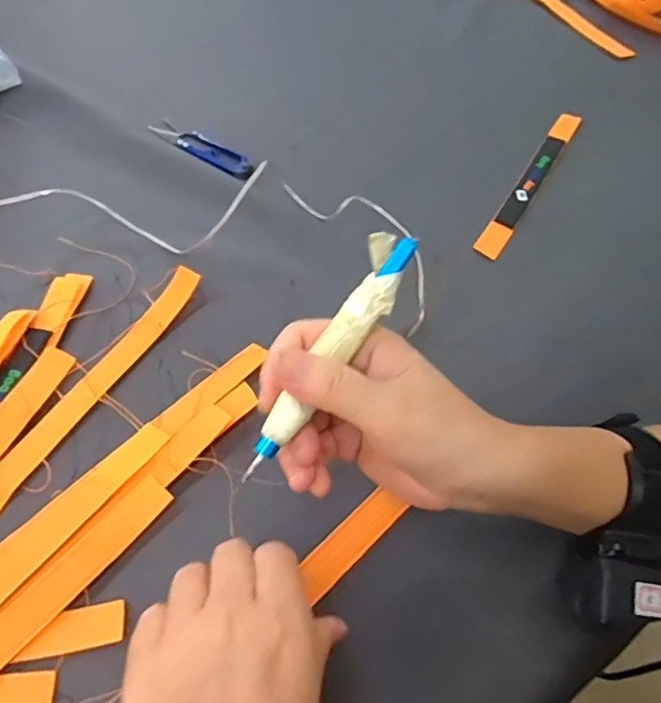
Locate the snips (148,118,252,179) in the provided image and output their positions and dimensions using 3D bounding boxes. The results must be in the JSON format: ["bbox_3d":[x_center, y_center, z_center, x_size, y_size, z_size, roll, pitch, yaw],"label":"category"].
[{"bbox_3d":[-0.115,-0.186,0.508,0.114,0.009,0.030,34,62,17],"label":"snips"}]

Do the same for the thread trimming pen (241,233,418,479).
[{"bbox_3d":[0.000,-0.001,0.260,0.025,0.014,0.132,30,78,16],"label":"thread trimming pen"}]

